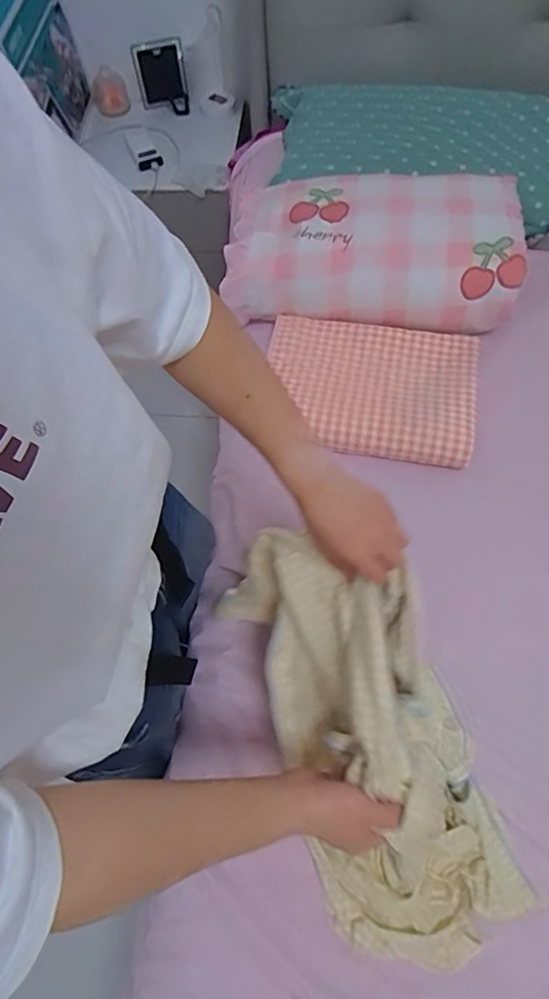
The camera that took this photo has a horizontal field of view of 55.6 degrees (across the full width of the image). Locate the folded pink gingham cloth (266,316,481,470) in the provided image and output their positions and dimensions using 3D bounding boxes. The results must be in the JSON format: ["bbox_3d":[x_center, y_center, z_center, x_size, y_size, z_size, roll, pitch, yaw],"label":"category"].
[{"bbox_3d":[0.156,-0.189,0.860,0.342,0.029,0.253,9,65,7],"label":"folded pink gingham cloth"}]

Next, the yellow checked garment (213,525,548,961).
[{"bbox_3d":[0.102,0.269,0.574,0.217,0.225,0.486,-25,97,-9],"label":"yellow checked garment"}]

